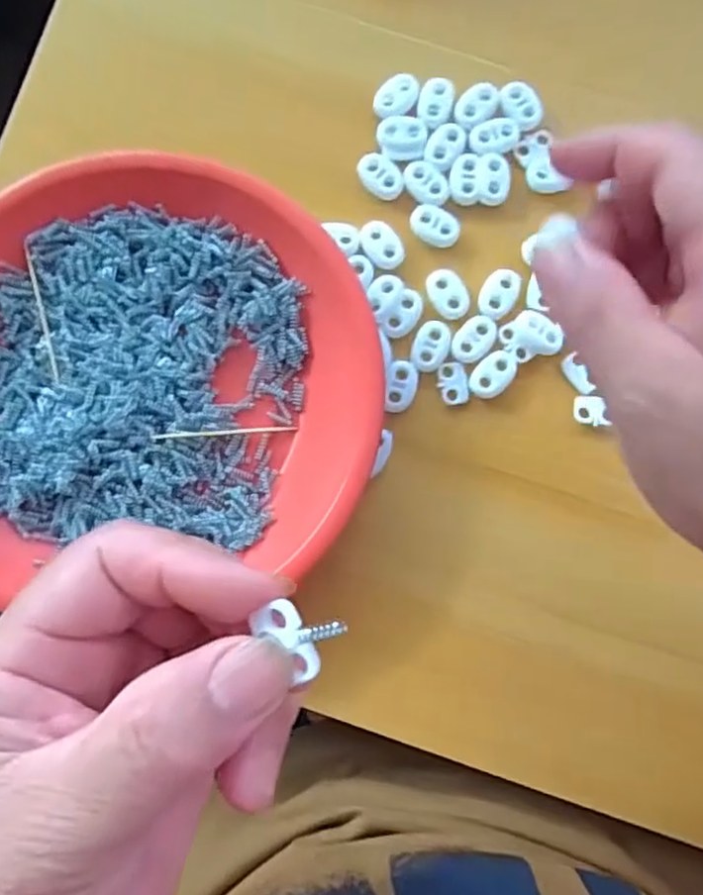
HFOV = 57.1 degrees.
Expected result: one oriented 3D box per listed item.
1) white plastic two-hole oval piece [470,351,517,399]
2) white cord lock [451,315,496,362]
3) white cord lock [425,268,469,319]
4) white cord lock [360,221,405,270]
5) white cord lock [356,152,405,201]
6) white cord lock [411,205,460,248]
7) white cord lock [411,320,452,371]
[{"bbox_3d":[0.061,-0.032,0.278,0.016,0.004,0.022,38,85,3],"label":"white plastic two-hole oval piece"},{"bbox_3d":[0.053,-0.047,0.279,0.015,0.004,0.023,37,85,3],"label":"white cord lock"},{"bbox_3d":[0.042,-0.067,0.280,0.015,0.004,0.023,-31,85,-3],"label":"white cord lock"},{"bbox_3d":[0.013,-0.089,0.283,0.016,0.004,0.022,-43,86,-4],"label":"white cord lock"},{"bbox_3d":[0.013,-0.120,0.287,0.022,0.004,0.016,45,86,4],"label":"white cord lock"},{"bbox_3d":[0.037,-0.098,0.283,0.023,0.004,0.017,42,85,4],"label":"white cord lock"},{"bbox_3d":[0.034,-0.044,0.278,0.014,0.004,0.023,20,84,2],"label":"white cord lock"}]

